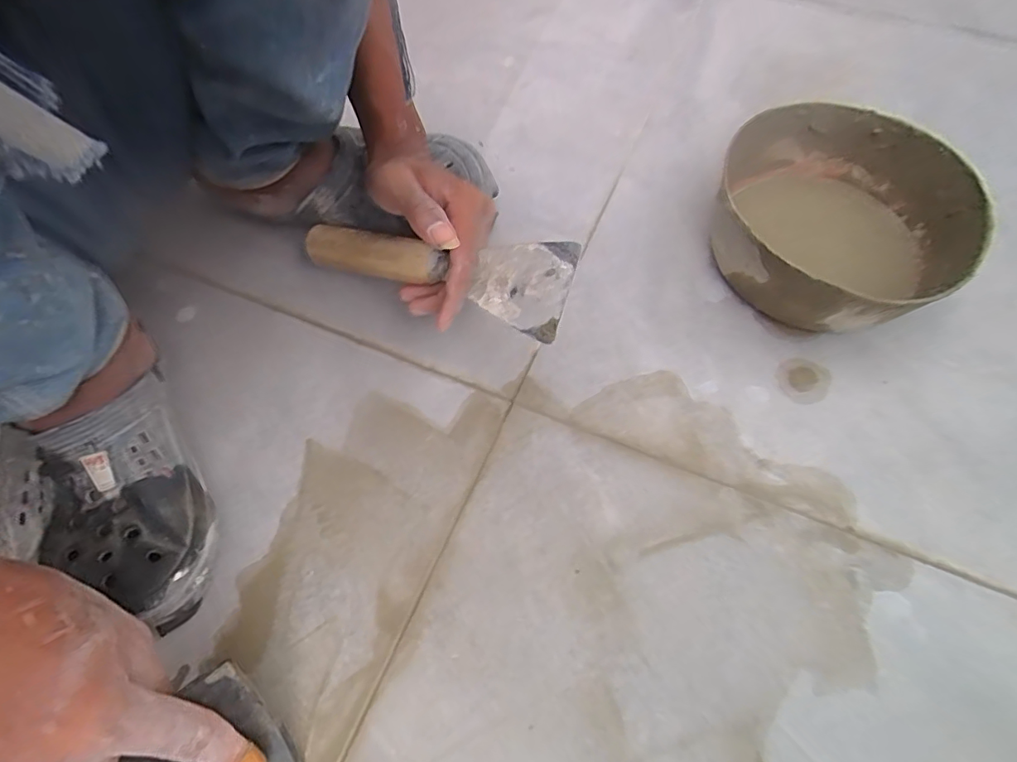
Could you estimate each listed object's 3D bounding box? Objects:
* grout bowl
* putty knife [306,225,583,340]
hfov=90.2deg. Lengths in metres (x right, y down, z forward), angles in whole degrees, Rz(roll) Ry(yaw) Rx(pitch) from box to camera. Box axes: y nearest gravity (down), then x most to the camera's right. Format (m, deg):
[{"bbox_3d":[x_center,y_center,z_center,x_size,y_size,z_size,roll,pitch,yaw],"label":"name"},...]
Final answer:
[{"bbox_3d":[0.245,-0.121,0.395,0.187,0.086,0.175,0,63,1],"label":"grout bowl"},{"bbox_3d":[-0.060,-0.083,0.370,0.219,0.025,0.062,15,92,19],"label":"putty knife"}]

